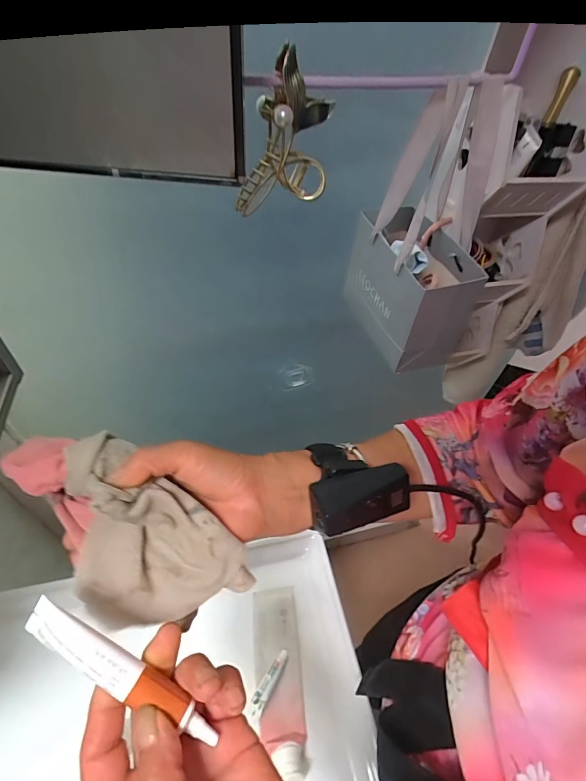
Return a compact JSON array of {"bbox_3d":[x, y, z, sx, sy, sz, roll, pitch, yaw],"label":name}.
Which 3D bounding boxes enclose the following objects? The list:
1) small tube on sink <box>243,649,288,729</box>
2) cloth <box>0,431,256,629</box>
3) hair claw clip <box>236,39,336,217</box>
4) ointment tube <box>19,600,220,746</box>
[{"bbox_3d":[-0.029,0.339,0.444,0.017,0.008,0.075,26,52,17],"label":"small tube on sink"},{"bbox_3d":[-0.114,0.092,0.257,0.154,0.075,0.086,31,54,23],"label":"cloth"},{"bbox_3d":[-0.005,-0.191,0.288,0.069,0.089,0.047,0,49,-5],"label":"hair claw clip"},{"bbox_3d":[-0.090,0.147,0.200,0.110,0.008,0.017,34,52,-1],"label":"ointment tube"}]

